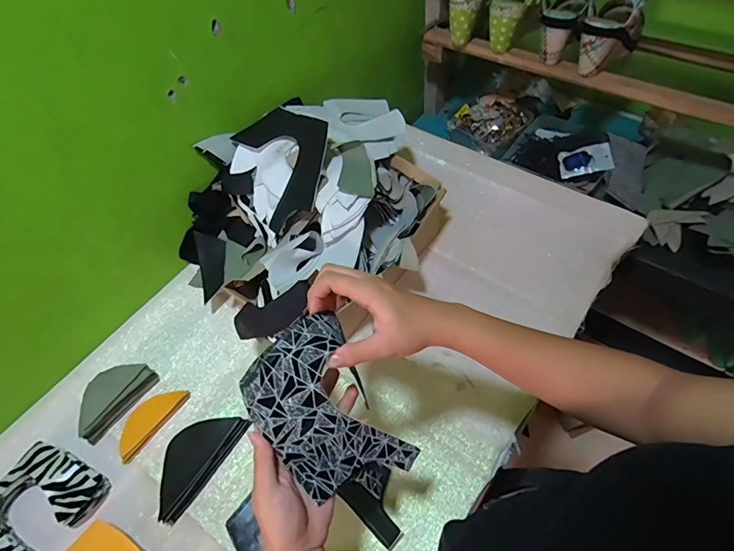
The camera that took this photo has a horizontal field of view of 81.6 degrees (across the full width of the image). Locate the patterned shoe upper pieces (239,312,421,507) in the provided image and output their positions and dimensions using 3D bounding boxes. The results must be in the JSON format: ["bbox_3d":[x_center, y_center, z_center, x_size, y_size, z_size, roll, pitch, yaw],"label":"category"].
[{"bbox_3d":[-0.028,0.128,0.376,0.101,0.187,0.030,-37,20,-17],"label":"patterned shoe upper pieces"}]

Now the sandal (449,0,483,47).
[{"bbox_3d":[0.184,-0.519,0.808,0.074,0.143,0.062,36,44,23],"label":"sandal"}]

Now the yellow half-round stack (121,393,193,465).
[{"bbox_3d":[-0.310,0.203,0.606,0.048,0.013,0.111,31,64,23],"label":"yellow half-round stack"}]

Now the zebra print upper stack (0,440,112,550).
[{"bbox_3d":[-0.432,0.303,0.541,0.128,0.028,0.155,26,63,21],"label":"zebra print upper stack"}]

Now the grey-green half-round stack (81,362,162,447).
[{"bbox_3d":[-0.370,0.173,0.617,0.055,0.042,0.122,32,65,24],"label":"grey-green half-round stack"}]

